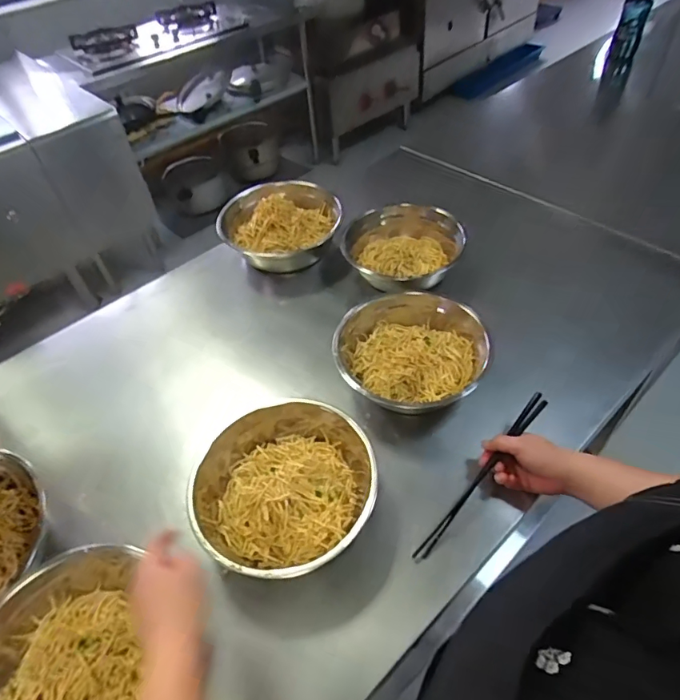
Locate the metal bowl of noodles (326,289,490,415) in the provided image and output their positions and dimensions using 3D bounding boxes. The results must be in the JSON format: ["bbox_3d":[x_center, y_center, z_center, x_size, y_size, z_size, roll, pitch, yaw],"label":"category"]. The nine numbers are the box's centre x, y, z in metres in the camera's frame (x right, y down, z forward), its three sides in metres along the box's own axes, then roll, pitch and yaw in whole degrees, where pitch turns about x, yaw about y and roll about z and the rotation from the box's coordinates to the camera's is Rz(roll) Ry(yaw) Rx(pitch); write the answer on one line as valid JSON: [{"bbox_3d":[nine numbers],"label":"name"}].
[{"bbox_3d":[0.112,0.008,0.764,0.232,0.080,0.249,27,56,27],"label":"metal bowl of noodles"}]

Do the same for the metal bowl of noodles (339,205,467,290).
[{"bbox_3d":[0.120,-0.199,0.940,0.224,0.095,0.241,-3,48,3],"label":"metal bowl of noodles"}]

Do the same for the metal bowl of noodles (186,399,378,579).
[{"bbox_3d":[-0.072,0.178,0.629,0.224,0.085,0.240,-3,48,3],"label":"metal bowl of noodles"}]

